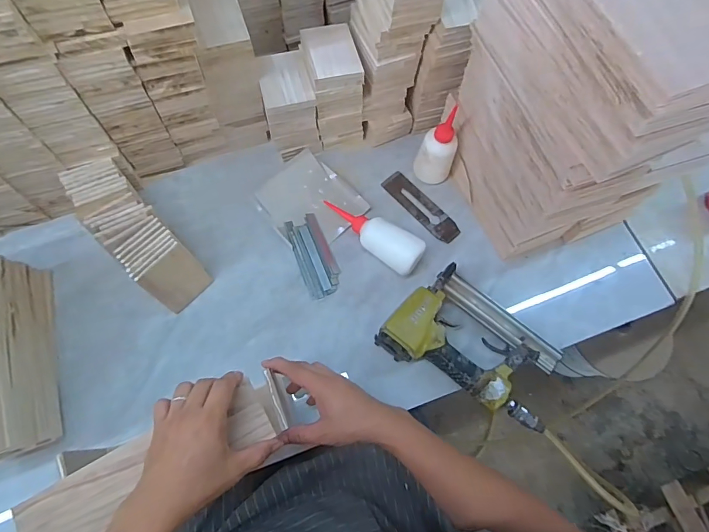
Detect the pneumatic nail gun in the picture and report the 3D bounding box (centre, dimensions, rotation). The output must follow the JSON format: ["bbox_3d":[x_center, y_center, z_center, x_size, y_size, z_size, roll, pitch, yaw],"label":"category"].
[{"bbox_3d":[0.177,0.111,0.611,0.256,0.067,0.160,30,72,9],"label":"pneumatic nail gun"}]

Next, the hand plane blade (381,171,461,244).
[{"bbox_3d":[0.116,-0.102,0.723,0.046,0.006,0.157,-40,76,-15],"label":"hand plane blade"}]

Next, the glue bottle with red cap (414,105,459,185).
[{"bbox_3d":[0.136,-0.189,0.671,0.053,0.145,0.051,1,70,-2],"label":"glue bottle with red cap"}]

